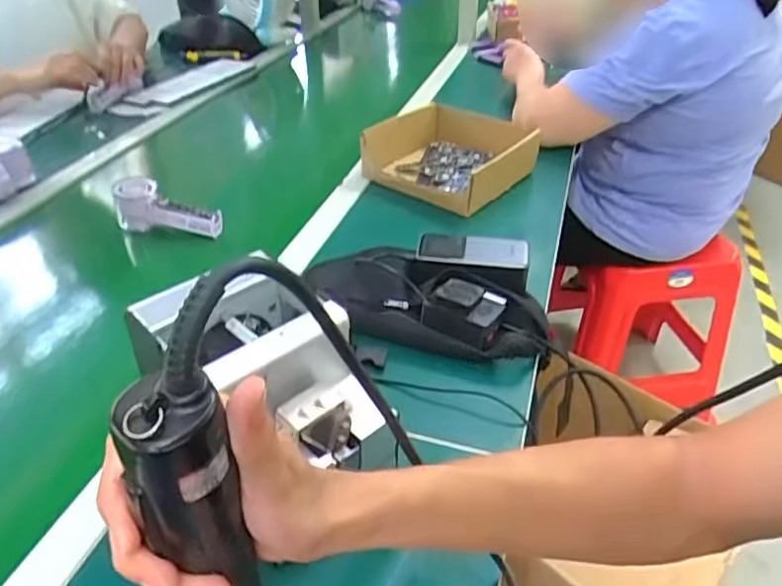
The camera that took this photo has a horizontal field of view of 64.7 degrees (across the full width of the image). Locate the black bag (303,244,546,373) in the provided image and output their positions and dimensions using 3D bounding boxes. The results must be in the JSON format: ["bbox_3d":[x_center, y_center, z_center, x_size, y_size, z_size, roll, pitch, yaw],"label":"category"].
[{"bbox_3d":[0.038,-0.001,0.690,0.280,0.048,0.151,15,38,20],"label":"black bag"}]

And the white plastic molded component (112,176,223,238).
[{"bbox_3d":[-0.310,-0.115,0.853,0.162,0.060,0.039,10,37,14],"label":"white plastic molded component"}]

